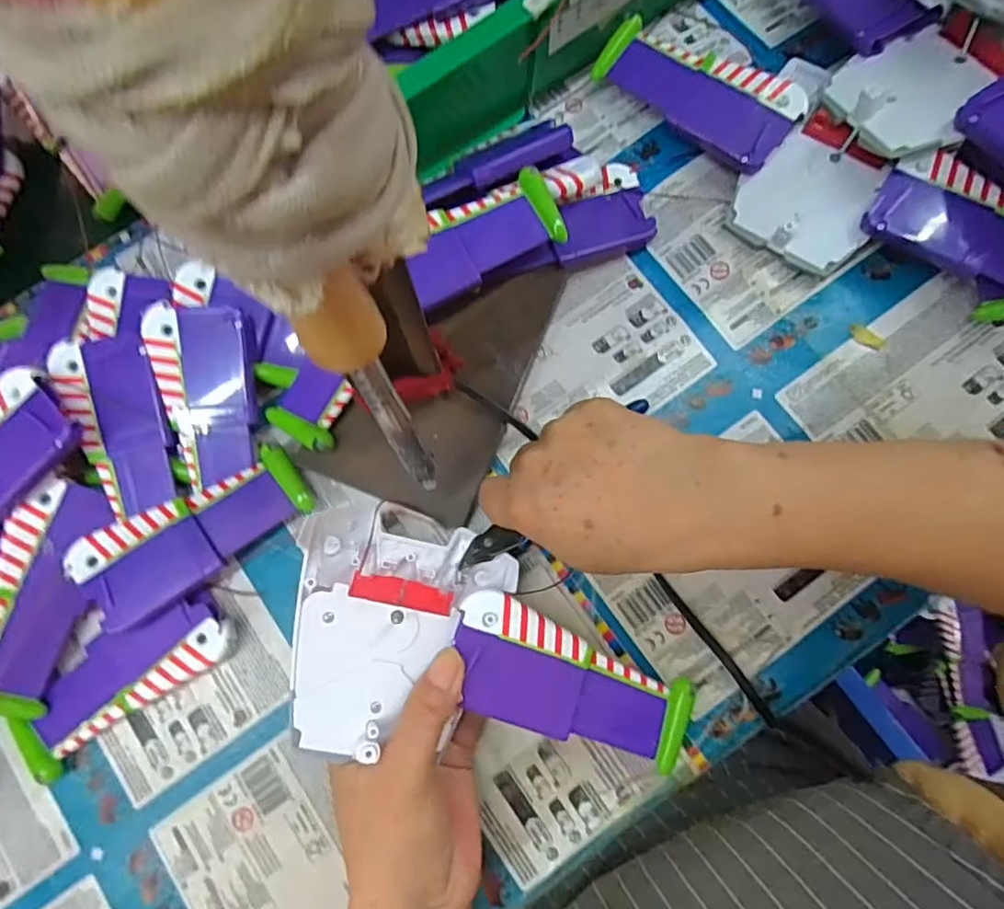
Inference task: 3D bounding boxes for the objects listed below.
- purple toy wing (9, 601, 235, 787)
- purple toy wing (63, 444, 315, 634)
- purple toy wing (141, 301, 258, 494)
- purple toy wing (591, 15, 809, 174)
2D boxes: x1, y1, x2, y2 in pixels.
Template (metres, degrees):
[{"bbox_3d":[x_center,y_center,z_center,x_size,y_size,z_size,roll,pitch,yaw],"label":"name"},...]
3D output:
[{"bbox_3d":[-0.200,0.117,0.321,0.118,0.015,0.044,-36,81,-5],"label":"purple toy wing"},{"bbox_3d":[-0.163,0.040,0.322,0.115,0.021,0.048,-36,81,-5],"label":"purple toy wing"},{"bbox_3d":[-0.161,-0.034,0.335,0.049,0.017,0.097,-6,98,-3],"label":"purple toy wing"},{"bbox_3d":[0.114,-0.215,0.363,0.119,0.034,0.046,38,83,7],"label":"purple toy wing"}]

